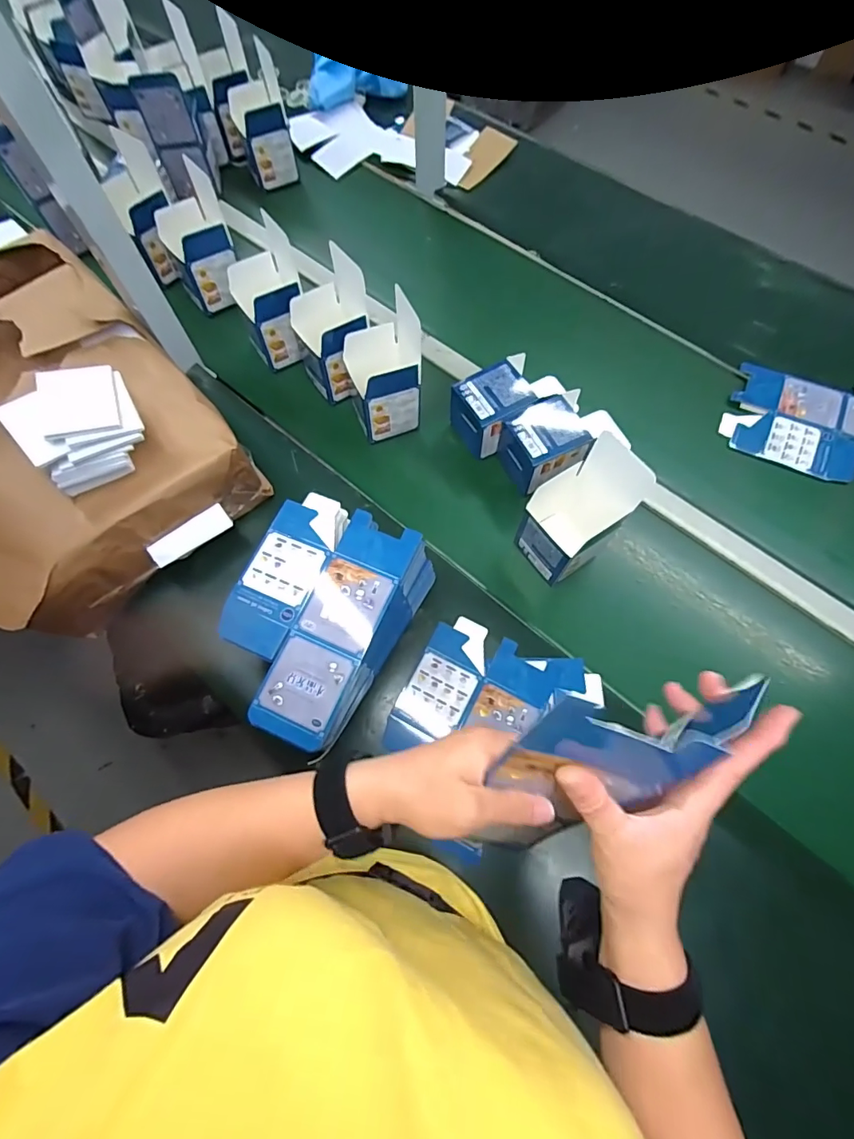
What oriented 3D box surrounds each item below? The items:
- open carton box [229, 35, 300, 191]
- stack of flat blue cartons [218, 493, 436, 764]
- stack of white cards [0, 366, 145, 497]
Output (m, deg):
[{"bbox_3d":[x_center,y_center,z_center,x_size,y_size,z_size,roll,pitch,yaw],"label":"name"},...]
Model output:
[{"bbox_3d":[-0.304,-0.817,0.877,0.094,0.153,0.096,-16,68,-3],"label":"open carton box"},{"bbox_3d":[-0.118,0.063,0.552,0.166,0.131,0.241,20,70,11],"label":"stack of flat blue cartons"},{"bbox_3d":[-0.393,-0.160,0.551,0.124,0.063,0.107,-34,70,-10],"label":"stack of white cards"}]

